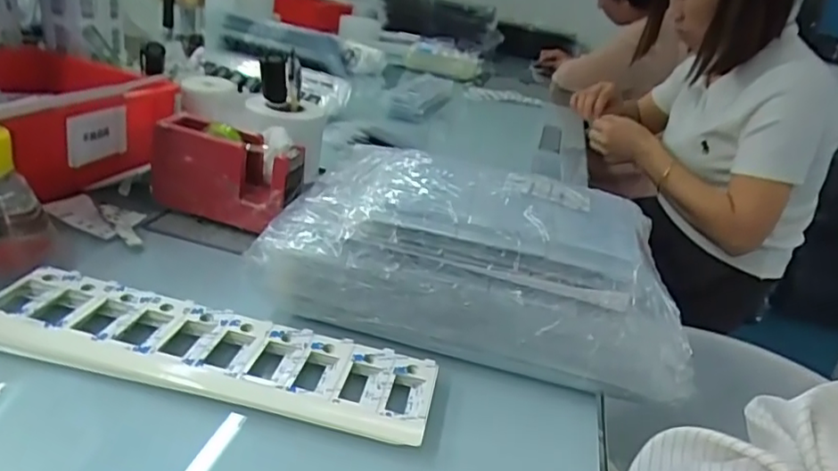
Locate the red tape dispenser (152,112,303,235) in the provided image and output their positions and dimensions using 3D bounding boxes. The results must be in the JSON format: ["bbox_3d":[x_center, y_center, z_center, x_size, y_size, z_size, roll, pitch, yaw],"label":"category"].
[{"bbox_3d":[-0.176,-0.054,0.543,0.131,0.084,0.048,15,25,9],"label":"red tape dispenser"}]

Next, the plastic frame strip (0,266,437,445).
[{"bbox_3d":[-0.136,0.072,0.380,0.292,0.018,0.076,12,24,3],"label":"plastic frame strip"}]

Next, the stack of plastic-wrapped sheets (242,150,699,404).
[{"bbox_3d":[0.050,0.005,0.476,0.301,0.091,0.194,14,25,6],"label":"stack of plastic-wrapped sheets"}]

